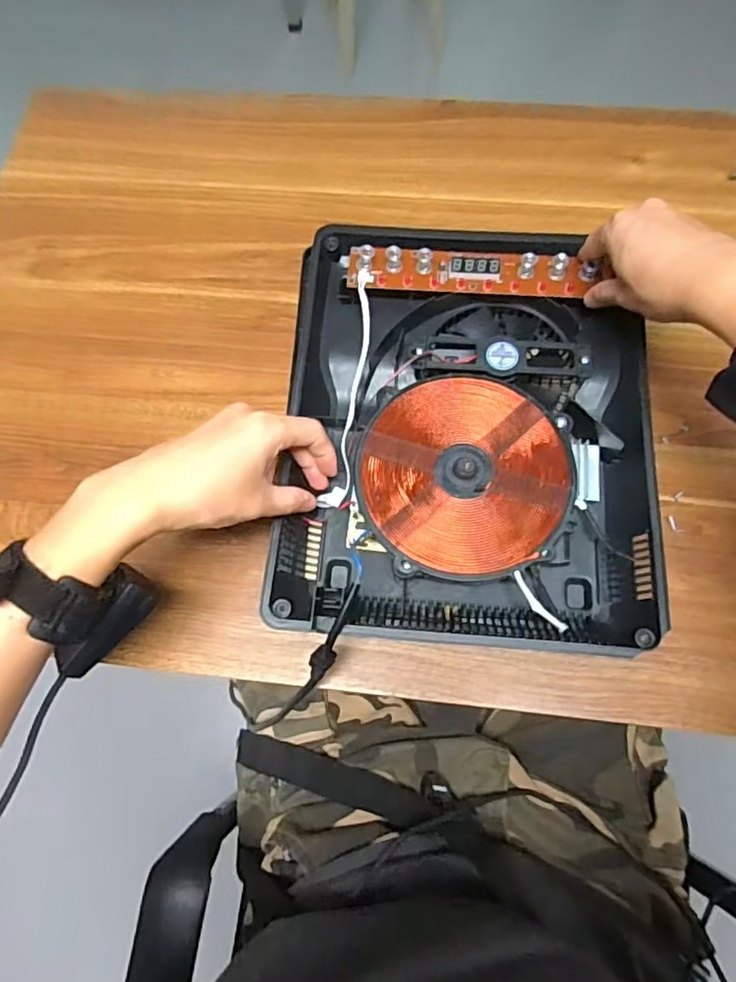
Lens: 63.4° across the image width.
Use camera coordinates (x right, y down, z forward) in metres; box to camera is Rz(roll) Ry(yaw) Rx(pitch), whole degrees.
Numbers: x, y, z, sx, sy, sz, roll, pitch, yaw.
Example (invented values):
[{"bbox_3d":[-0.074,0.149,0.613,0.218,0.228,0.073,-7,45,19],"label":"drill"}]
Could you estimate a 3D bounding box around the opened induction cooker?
[{"bbox_3d":[0.075,-0.055,0.470,0.272,0.046,0.333,2,72,3],"label":"opened induction cooker"}]

